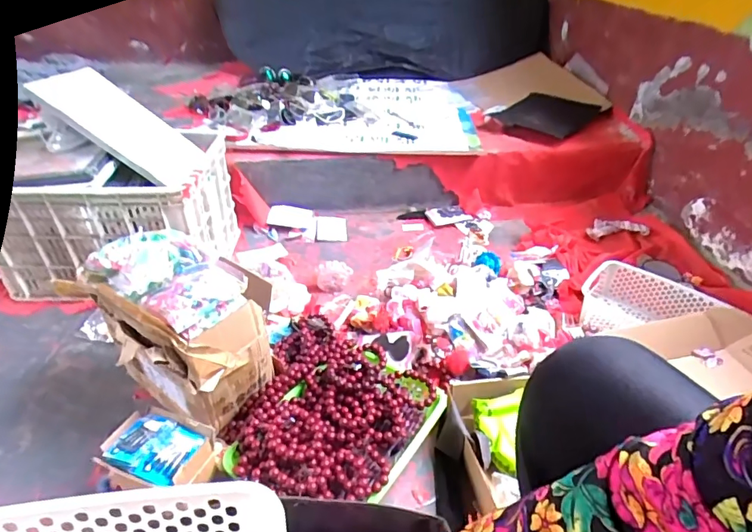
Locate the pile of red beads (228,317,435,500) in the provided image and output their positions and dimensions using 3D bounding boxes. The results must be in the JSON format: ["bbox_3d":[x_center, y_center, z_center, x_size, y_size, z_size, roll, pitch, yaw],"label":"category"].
[{"bbox_3d":[-0.088,0.232,0.826,0.333,0.082,0.374,17,37,20],"label":"pile of red beads"}]

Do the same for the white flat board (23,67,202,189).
[{"bbox_3d":[-0.673,-0.372,1.263,0.414,0.175,0.029,33,29,-19],"label":"white flat board"}]

